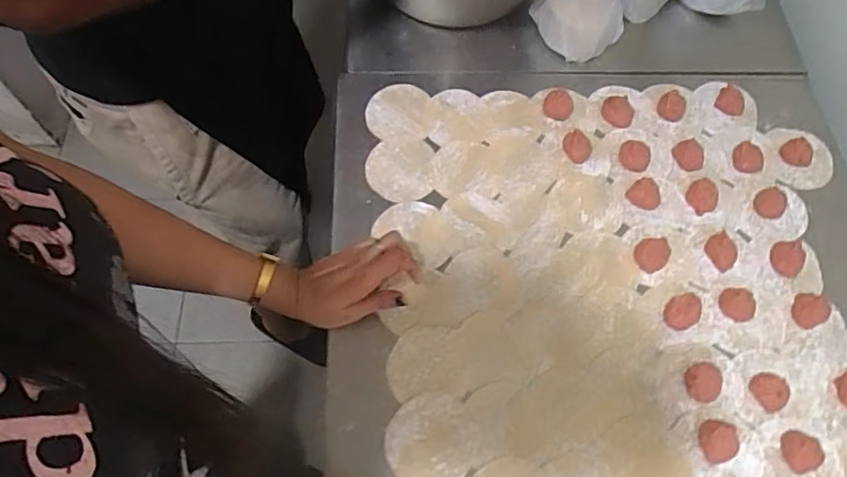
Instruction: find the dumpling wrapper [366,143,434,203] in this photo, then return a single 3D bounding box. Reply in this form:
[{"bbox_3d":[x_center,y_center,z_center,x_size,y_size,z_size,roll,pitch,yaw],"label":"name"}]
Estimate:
[{"bbox_3d":[-0.027,-0.077,0.634,0.074,0.004,0.078,1,65,-1],"label":"dumpling wrapper"}]

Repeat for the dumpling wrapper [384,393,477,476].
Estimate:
[{"bbox_3d":[0.007,0.183,0.510,0.081,0.004,0.076,-2,65,-2],"label":"dumpling wrapper"}]

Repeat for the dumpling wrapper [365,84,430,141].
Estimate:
[{"bbox_3d":[-0.032,-0.150,0.665,0.071,0.004,0.079,5,65,1],"label":"dumpling wrapper"}]

